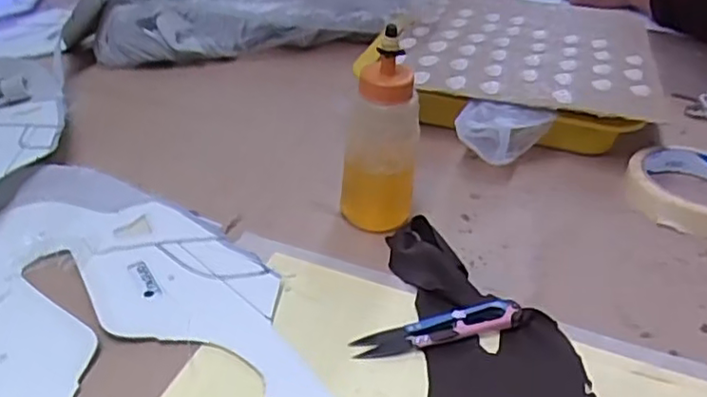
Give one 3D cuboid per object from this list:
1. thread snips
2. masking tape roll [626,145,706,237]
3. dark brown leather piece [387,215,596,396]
[{"bbox_3d":[0.048,0.073,0.373,0.097,0.013,0.020,-6,36,-15],"label":"thread snips"},{"bbox_3d":[0.260,-0.007,0.505,0.091,0.026,0.092,3,35,-2],"label":"masking tape roll"},{"bbox_3d":[0.077,0.069,0.381,0.089,0.015,0.158,-1,35,-7],"label":"dark brown leather piece"}]

